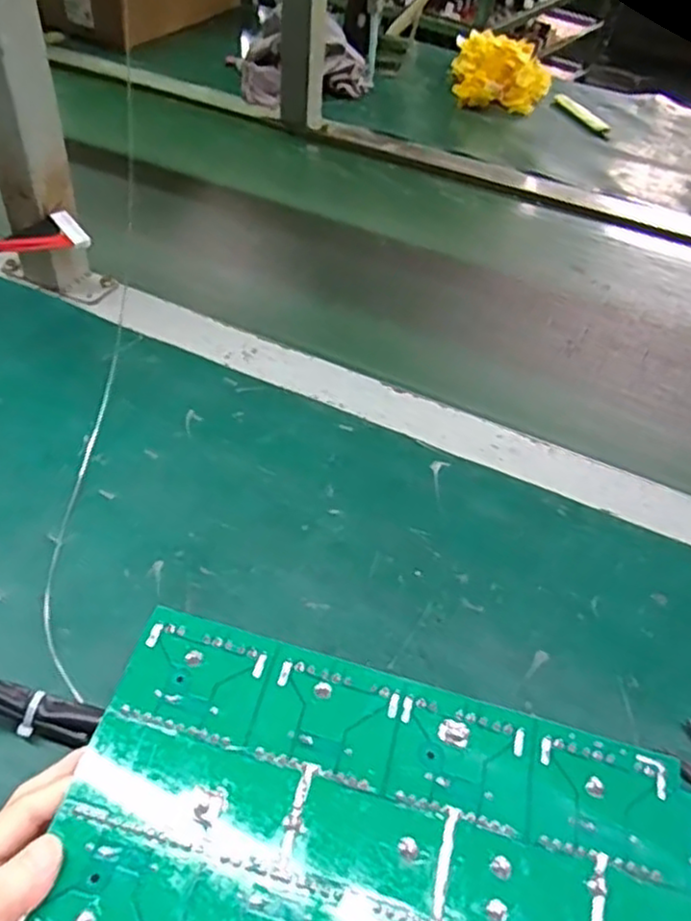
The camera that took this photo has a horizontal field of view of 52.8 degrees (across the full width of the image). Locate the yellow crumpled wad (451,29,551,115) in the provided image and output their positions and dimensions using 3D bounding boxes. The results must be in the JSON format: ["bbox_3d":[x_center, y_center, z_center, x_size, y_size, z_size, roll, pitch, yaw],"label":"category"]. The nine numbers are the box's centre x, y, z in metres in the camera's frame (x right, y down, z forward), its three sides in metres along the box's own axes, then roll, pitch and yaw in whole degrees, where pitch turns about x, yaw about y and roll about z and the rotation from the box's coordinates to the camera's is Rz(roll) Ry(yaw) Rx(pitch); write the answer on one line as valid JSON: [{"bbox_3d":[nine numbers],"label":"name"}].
[{"bbox_3d":[0.229,-0.568,1.017,0.144,0.078,0.138,11,46,5],"label":"yellow crumpled wad"}]

